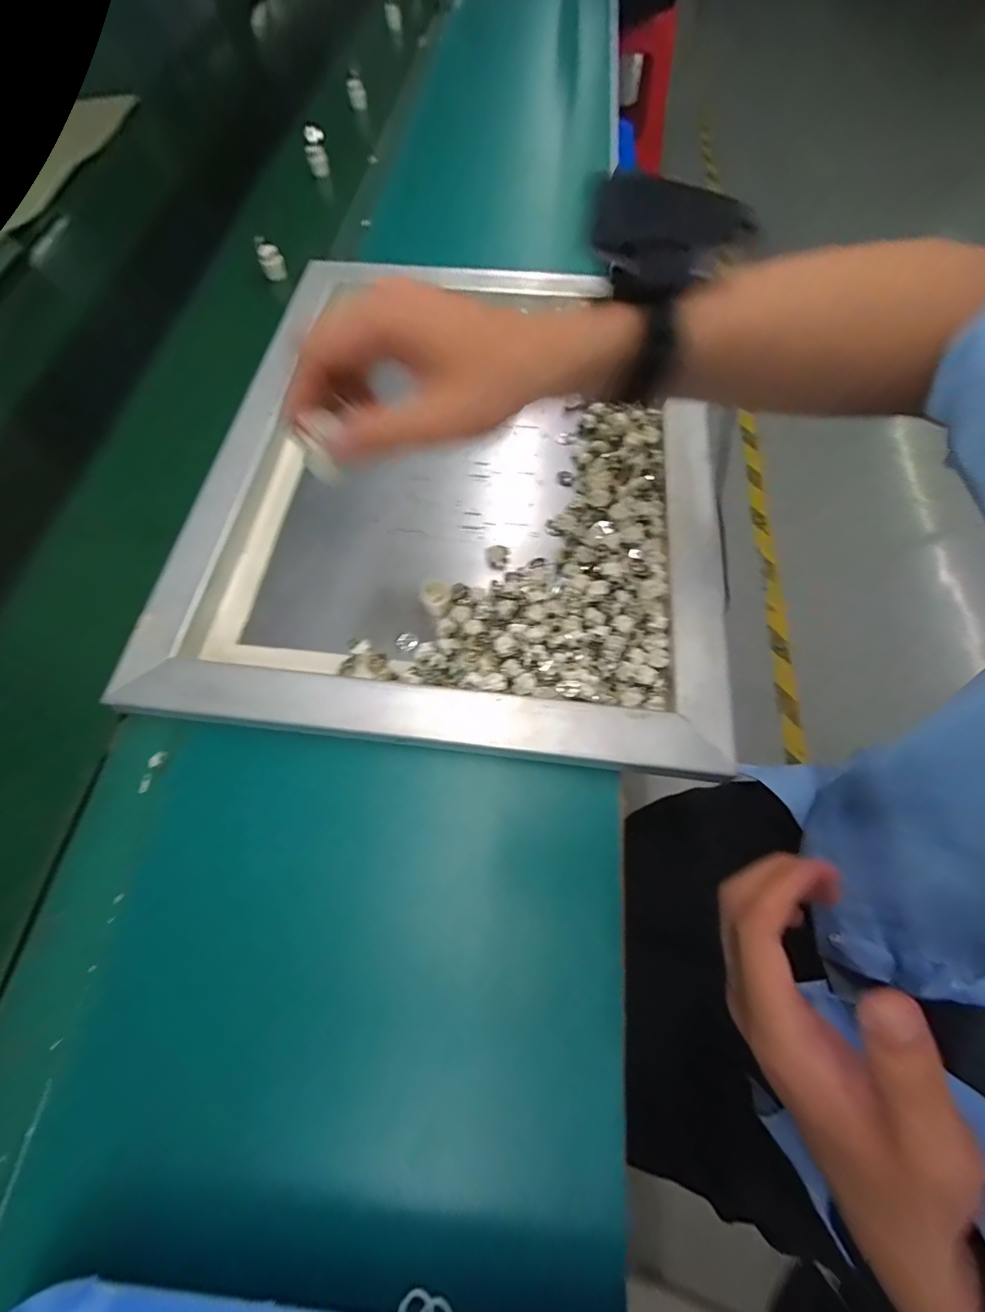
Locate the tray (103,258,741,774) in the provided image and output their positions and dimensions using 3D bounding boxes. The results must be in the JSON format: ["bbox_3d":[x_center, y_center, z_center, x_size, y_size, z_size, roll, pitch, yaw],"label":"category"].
[{"bbox_3d":[-0.017,-0.194,0.416,0.437,0.062,0.571,9,66,6],"label":"tray"}]

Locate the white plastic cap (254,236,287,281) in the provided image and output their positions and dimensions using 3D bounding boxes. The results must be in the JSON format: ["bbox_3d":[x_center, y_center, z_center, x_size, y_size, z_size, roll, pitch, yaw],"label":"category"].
[{"bbox_3d":[-0.260,-0.467,0.551,0.025,0.034,0.023,-1,66,2],"label":"white plastic cap"}]

